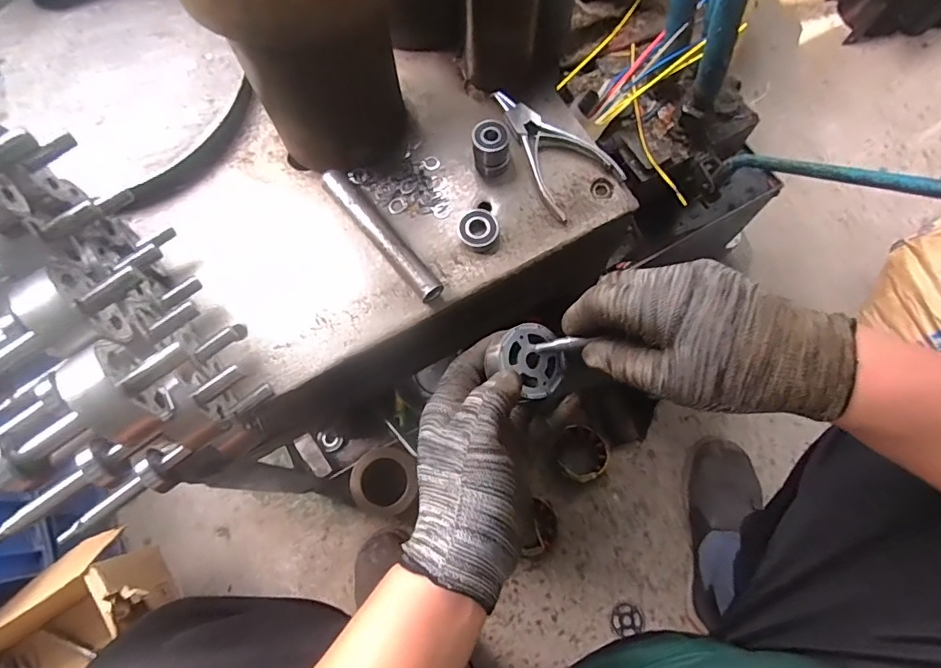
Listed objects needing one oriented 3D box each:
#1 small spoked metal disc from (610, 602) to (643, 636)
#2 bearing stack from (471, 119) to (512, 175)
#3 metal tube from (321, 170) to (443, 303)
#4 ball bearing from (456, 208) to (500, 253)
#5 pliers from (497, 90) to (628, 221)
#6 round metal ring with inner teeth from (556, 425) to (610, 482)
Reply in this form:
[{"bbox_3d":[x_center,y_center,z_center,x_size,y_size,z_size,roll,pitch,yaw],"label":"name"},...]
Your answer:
[{"bbox_3d":[0.223,0.408,0.735,0.043,0.004,0.041,0,72,1],"label":"small spoked metal disc"},{"bbox_3d":[0.019,-0.160,0.441,0.032,0.034,0.029,-8,72,-1],"label":"bearing stack"},{"bbox_3d":[-0.074,-0.083,0.421,0.020,0.015,0.142,-38,75,-11],"label":"metal tube"},{"bbox_3d":[0.007,-0.085,0.426,0.033,0.013,0.034,-19,73,-5],"label":"ball bearing"},{"bbox_3d":[0.069,-0.167,0.449,0.068,0.012,0.131,-32,74,-9],"label":"pliers"},{"bbox_3d":[0.166,0.182,0.780,0.080,0.045,0.075,0,72,1],"label":"round metal ring with inner teeth"}]

